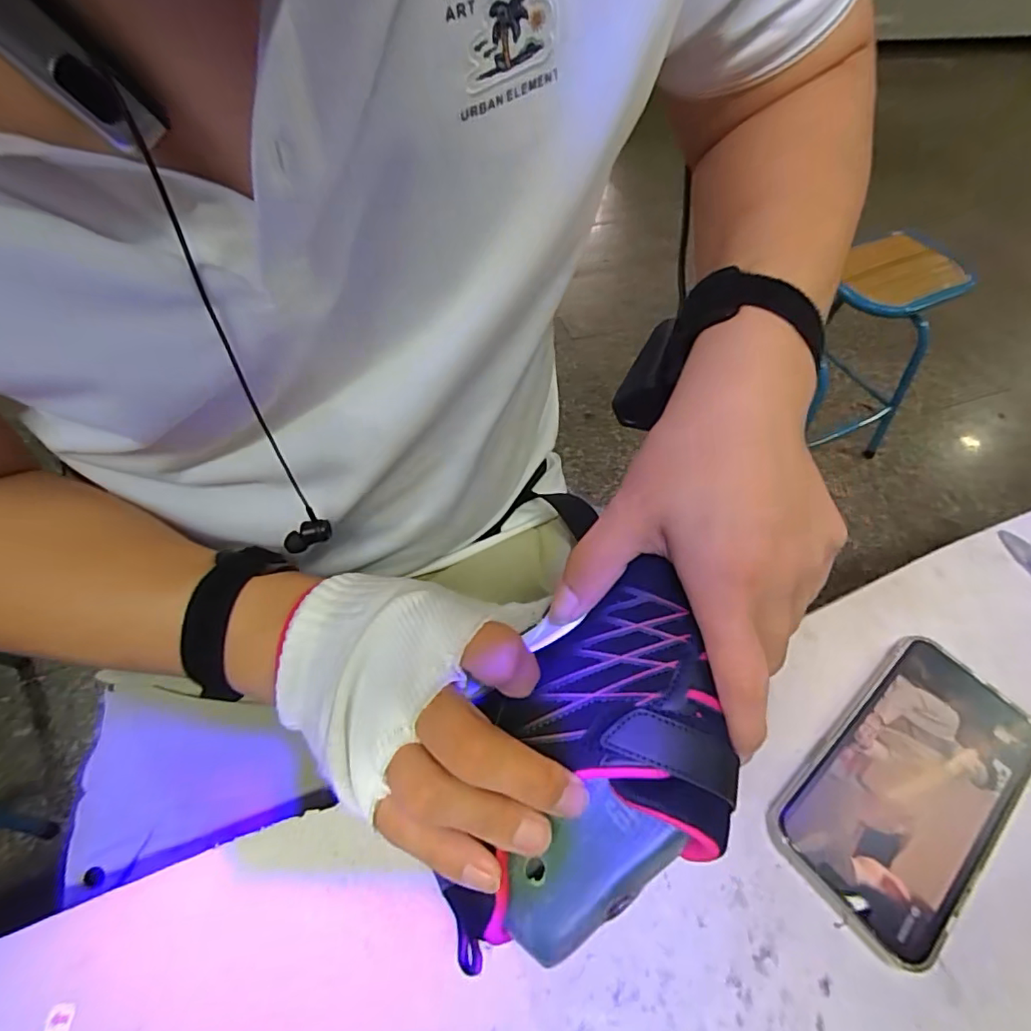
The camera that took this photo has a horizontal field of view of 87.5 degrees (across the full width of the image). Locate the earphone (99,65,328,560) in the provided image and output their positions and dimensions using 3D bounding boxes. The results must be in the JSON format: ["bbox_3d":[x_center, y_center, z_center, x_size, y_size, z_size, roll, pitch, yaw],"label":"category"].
[{"bbox_3d":[-0.114,-0.049,0.222,0.023,0.201,0.026,-25,61,-20],"label":"earphone"}]

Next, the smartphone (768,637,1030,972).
[{"bbox_3d":[0.212,0.140,0.286,0.164,0.011,0.084,-33,64,-23],"label":"smartphone"}]

